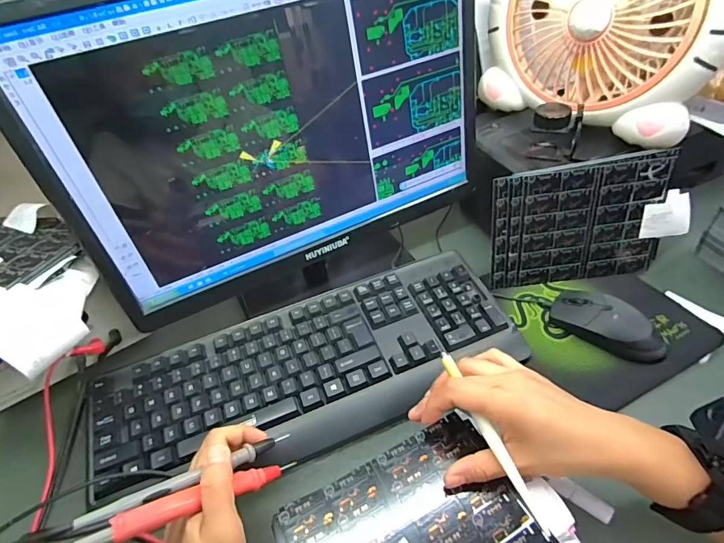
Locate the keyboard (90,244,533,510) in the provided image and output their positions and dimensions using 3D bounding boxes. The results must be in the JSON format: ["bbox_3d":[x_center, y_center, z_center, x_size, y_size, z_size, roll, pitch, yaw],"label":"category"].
[{"bbox_3d":[-0.050,0.102,0.447,0.429,0.040,0.156,-20,46,-14],"label":"keyboard"}]

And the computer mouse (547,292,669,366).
[{"bbox_3d":[0.270,0.057,0.466,0.055,0.037,0.117,-35,51,-26],"label":"computer mouse"}]

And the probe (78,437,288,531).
[{"bbox_3d":[-0.112,0.139,0.290,0.140,0.008,0.012,-8,37,-41],"label":"probe"}]

